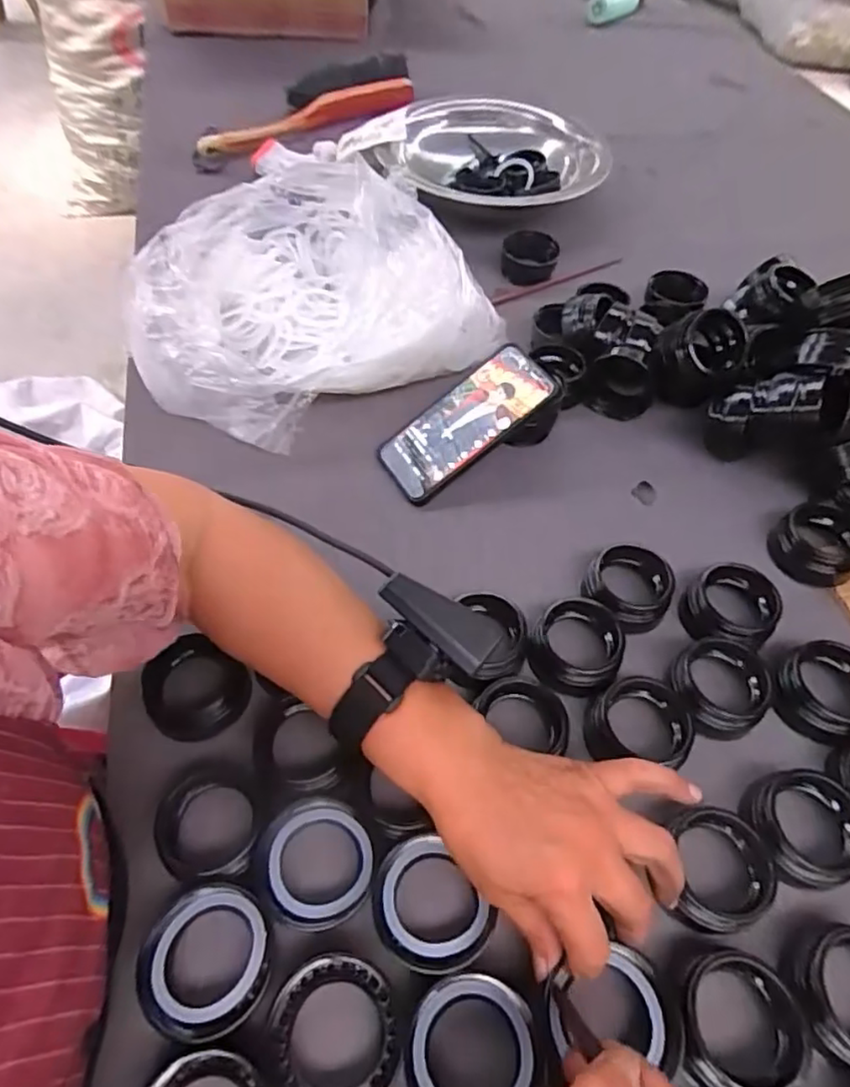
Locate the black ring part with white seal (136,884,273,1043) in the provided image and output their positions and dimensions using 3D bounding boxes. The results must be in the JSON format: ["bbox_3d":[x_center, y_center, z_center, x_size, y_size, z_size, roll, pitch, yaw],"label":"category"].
[{"bbox_3d":[-0.114,0.218,0.330,0.062,0.018,0.067,3,54,-1],"label":"black ring part with white seal"}]

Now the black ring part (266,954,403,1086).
[{"bbox_3d":[-0.046,0.255,0.324,0.067,0.022,0.068,1,54,-2],"label":"black ring part"}]

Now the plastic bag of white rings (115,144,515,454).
[{"bbox_3d":[-0.122,-0.253,0.601,0.306,0.152,0.269,-32,62,-23],"label":"plastic bag of white rings"}]

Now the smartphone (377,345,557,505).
[{"bbox_3d":[0.034,-0.106,0.551,0.159,0.013,0.072,-38,60,4],"label":"smartphone"}]

